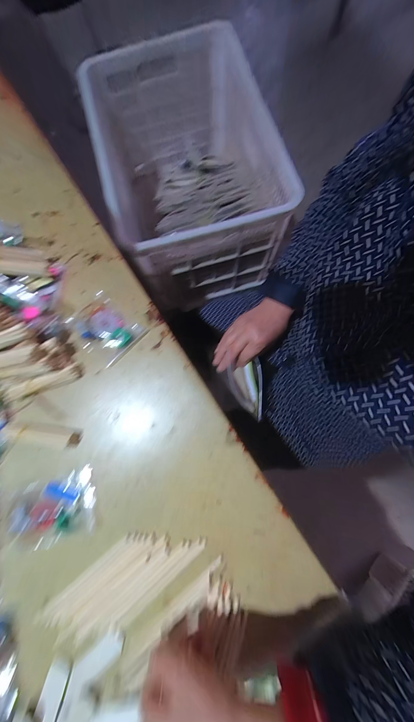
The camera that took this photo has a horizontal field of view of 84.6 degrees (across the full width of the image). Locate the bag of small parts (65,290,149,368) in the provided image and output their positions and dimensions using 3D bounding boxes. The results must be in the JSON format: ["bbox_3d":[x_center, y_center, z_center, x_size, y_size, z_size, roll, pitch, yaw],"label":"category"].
[{"bbox_3d":[-0.158,-0.052,0.346,0.106,0.014,0.080,41,84,9],"label":"bag of small parts"}]

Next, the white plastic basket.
[{"bbox_3d":[-0.066,-0.562,0.735,0.452,0.355,0.662,-13,80,0],"label":"white plastic basket"}]

